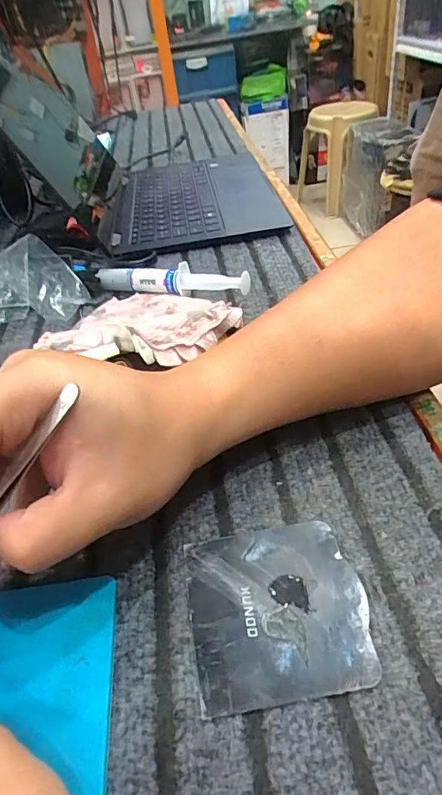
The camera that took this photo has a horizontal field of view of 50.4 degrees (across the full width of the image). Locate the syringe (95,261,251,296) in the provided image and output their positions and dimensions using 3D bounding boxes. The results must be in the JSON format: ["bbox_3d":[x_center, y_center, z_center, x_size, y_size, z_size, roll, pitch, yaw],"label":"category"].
[{"bbox_3d":[-0.046,-0.106,0.426,0.148,0.026,0.015,12,46,20],"label":"syringe"}]

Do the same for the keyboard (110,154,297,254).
[{"bbox_3d":[-0.033,-0.273,0.623,0.203,0.013,0.317,-8,42,-1],"label":"keyboard"}]

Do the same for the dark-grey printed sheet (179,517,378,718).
[{"bbox_3d":[0.025,0.095,0.215,0.078,0.004,0.077,-9,42,-2],"label":"dark-grey printed sheet"}]

